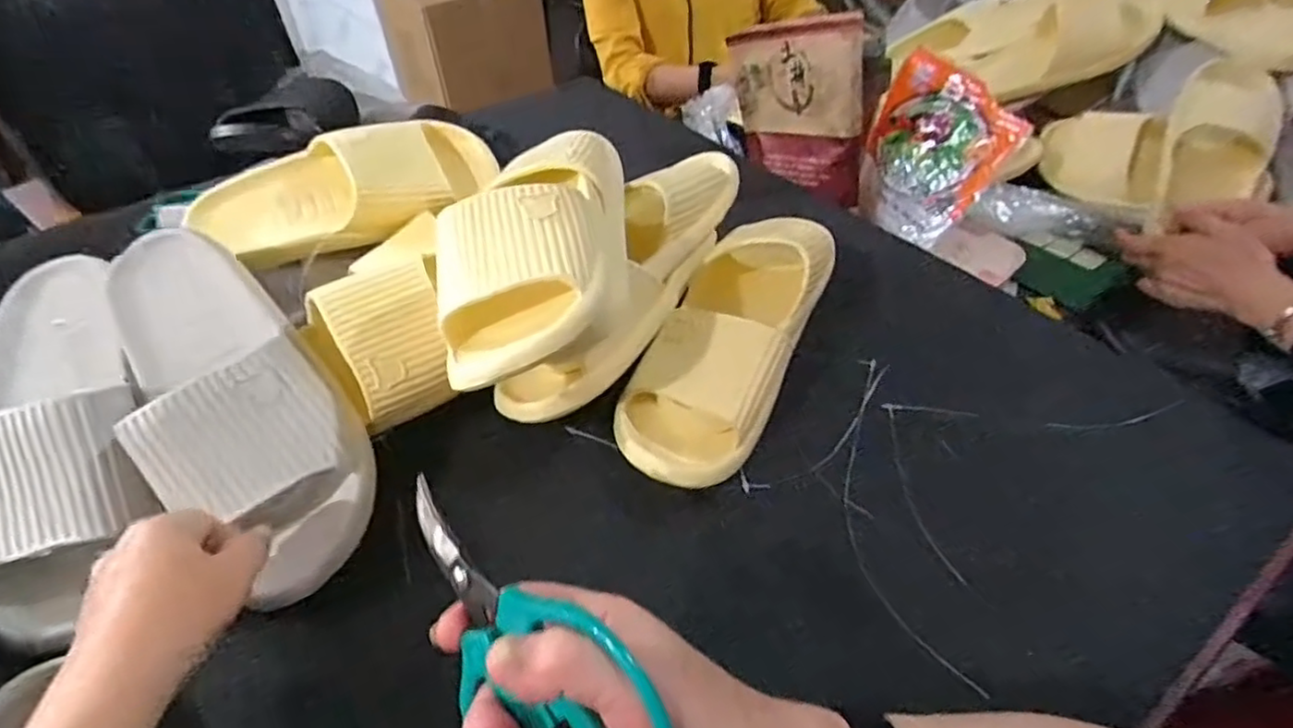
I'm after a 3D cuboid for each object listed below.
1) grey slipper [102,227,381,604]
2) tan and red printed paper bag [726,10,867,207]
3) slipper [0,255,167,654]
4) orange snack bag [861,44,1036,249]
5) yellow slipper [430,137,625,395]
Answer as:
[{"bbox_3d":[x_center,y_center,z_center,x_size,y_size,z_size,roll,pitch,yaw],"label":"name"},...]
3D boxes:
[{"bbox_3d":[-0.277,0.015,0.426,0.111,0.060,0.279,-32,69,-27],"label":"grey slipper"},{"bbox_3d":[0.171,-0.296,0.772,0.043,0.192,0.190,-27,32,-25],"label":"tan and red printed paper bag"},{"bbox_3d":[-0.384,0.036,0.421,0.107,0.055,0.264,-17,63,-15],"label":"slipper"},{"bbox_3d":[0.294,-0.226,0.708,0.026,0.165,0.181,8,36,-31],"label":"orange snack bag"},{"bbox_3d":[-0.072,-0.102,0.443,0.113,0.061,0.263,-1,44,1],"label":"yellow slipper"}]

